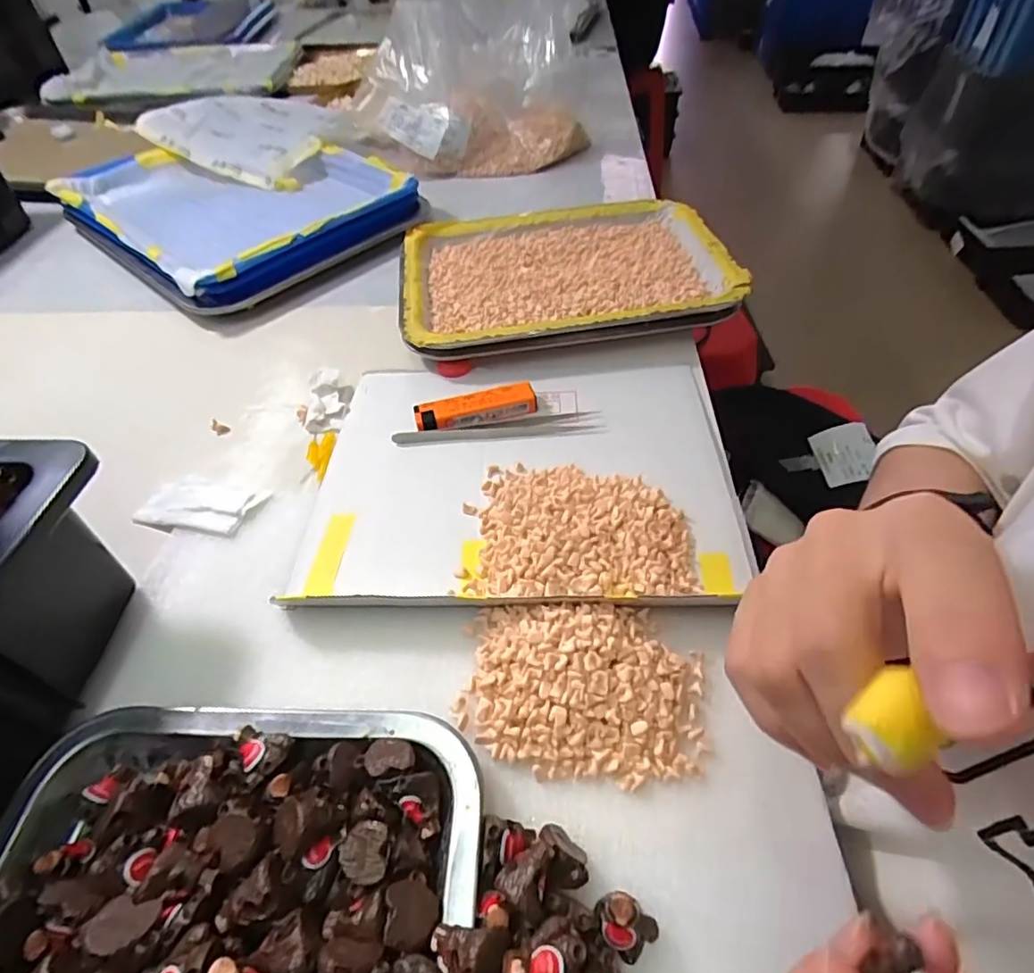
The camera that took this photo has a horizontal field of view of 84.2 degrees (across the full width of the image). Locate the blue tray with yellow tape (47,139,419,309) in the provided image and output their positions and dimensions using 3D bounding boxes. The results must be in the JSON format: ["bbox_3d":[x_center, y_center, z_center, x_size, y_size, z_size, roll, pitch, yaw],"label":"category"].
[{"bbox_3d":[-0.288,-0.291,0.591,0.331,0.043,0.248,34,59,28],"label":"blue tray with yellow tape"}]

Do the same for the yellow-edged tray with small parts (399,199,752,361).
[{"bbox_3d":[0.036,-0.173,0.472,0.252,0.033,0.188,-6,49,-1],"label":"yellow-edged tray with small parts"}]

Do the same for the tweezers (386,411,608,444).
[{"bbox_3d":[-0.013,-0.039,0.375,0.132,0.009,0.018,-4,49,0],"label":"tweezers"}]

